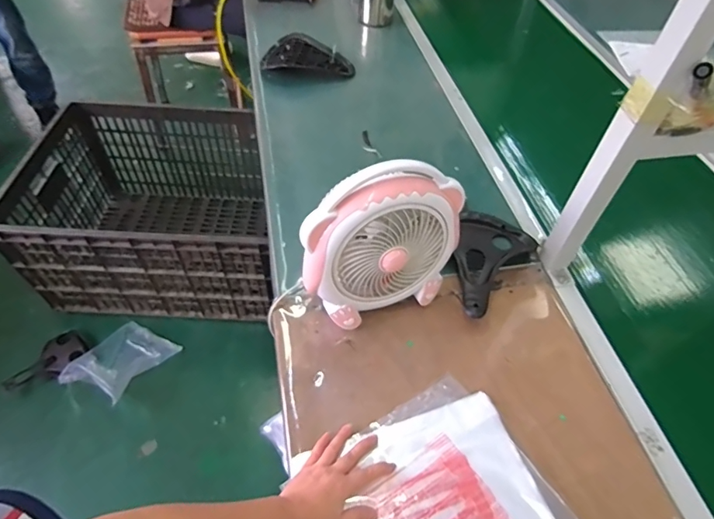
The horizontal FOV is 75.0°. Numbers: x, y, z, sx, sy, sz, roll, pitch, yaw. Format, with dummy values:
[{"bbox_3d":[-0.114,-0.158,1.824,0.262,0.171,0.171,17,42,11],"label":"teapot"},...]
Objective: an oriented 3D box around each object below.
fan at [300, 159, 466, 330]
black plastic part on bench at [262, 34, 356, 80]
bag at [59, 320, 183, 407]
[{"bbox_3d":[0.043,-0.013,0.712,0.252,0.262,0.076,-16,54,-15],"label":"fan"},{"bbox_3d":[-0.133,-0.571,1.308,0.253,0.054,0.158,0,51,-3],"label":"black plastic part on bench"},{"bbox_3d":[-0.739,0.320,1.471,0.204,0.109,0.271,21,53,14],"label":"bag"}]

